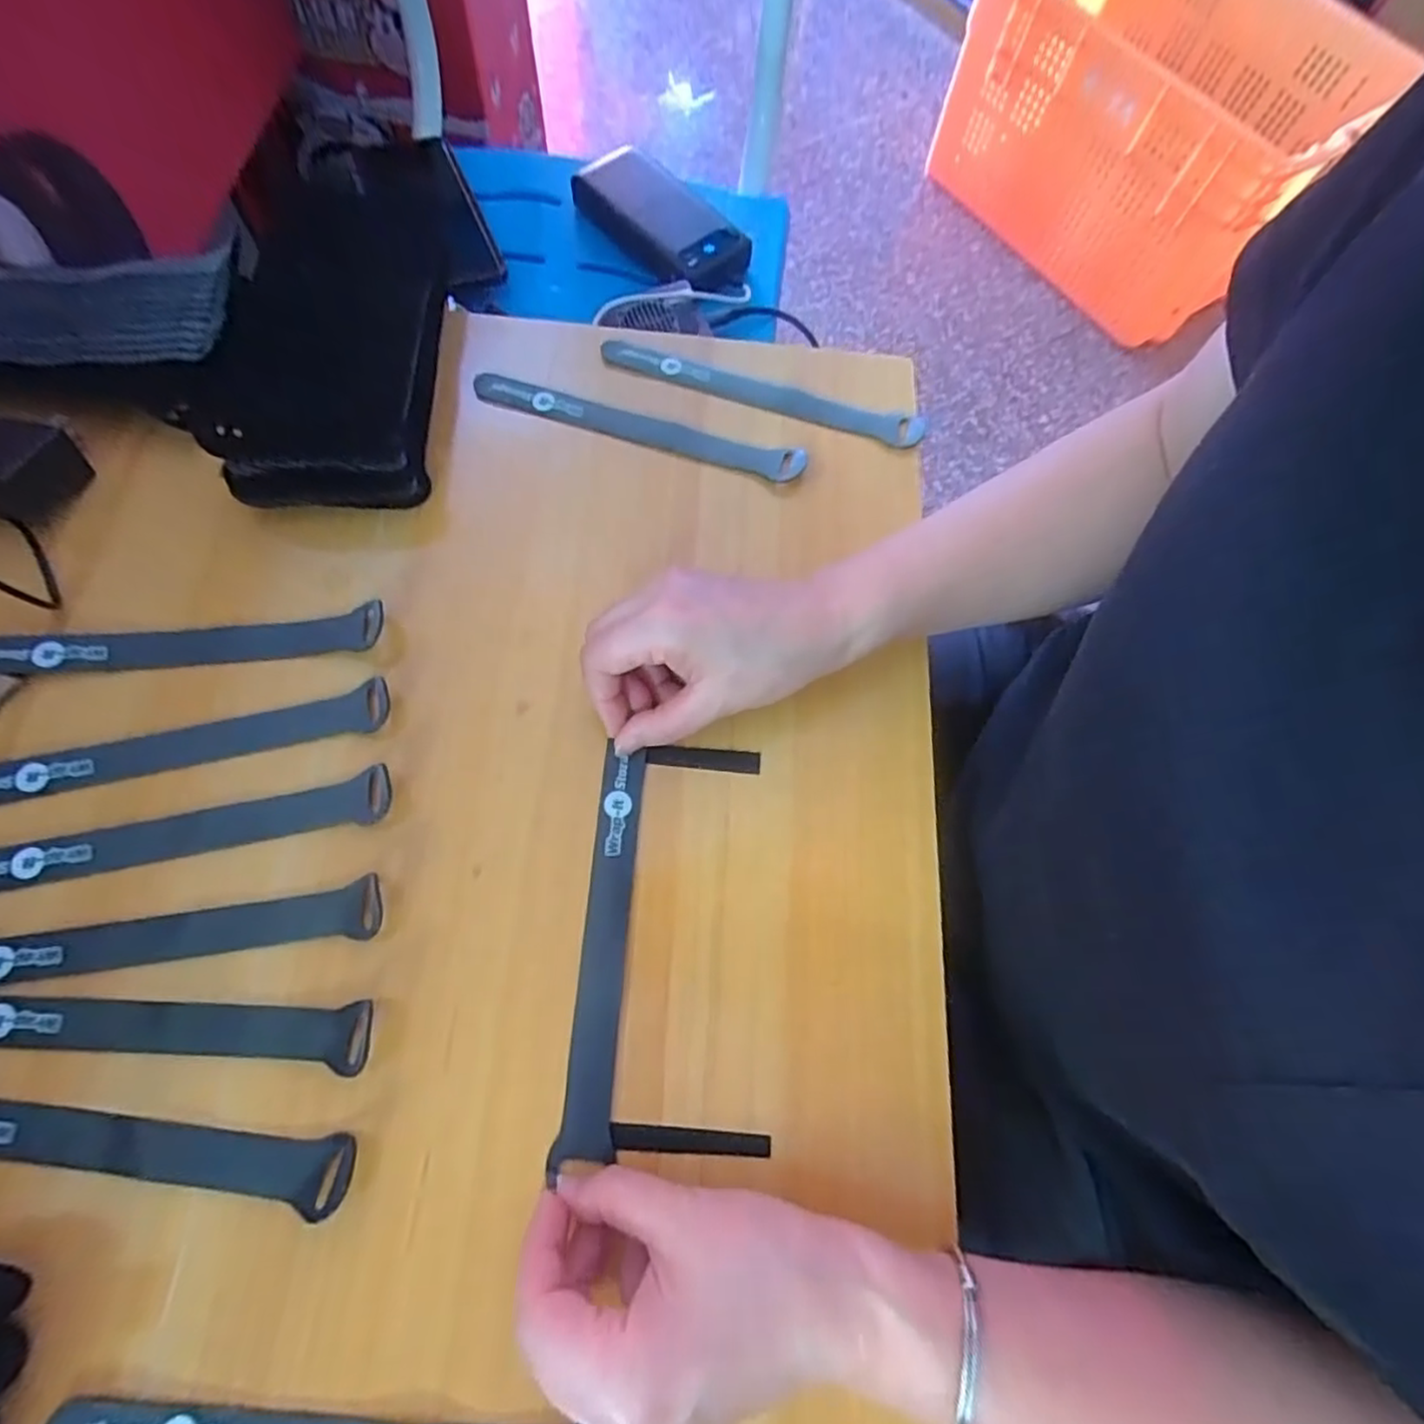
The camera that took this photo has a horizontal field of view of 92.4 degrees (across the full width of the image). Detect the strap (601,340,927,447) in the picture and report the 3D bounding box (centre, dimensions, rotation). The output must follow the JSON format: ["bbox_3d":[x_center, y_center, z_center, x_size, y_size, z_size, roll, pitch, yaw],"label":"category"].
[{"bbox_3d":[0.029,-0.191,0.404,0.194,0.005,0.023,16,68,5],"label":"strap"}]

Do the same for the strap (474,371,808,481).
[{"bbox_3d":[-0.045,-0.165,0.392,0.198,0.009,0.020,17,68,5],"label":"strap"}]

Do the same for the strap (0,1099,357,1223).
[{"bbox_3d":[-0.241,0.167,0.265,0.204,0.011,0.022,7,68,1],"label":"strap"}]

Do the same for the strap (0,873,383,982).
[{"bbox_3d":[-0.243,0.098,0.290,0.200,0.005,0.024,-9,71,-3],"label":"strap"}]

